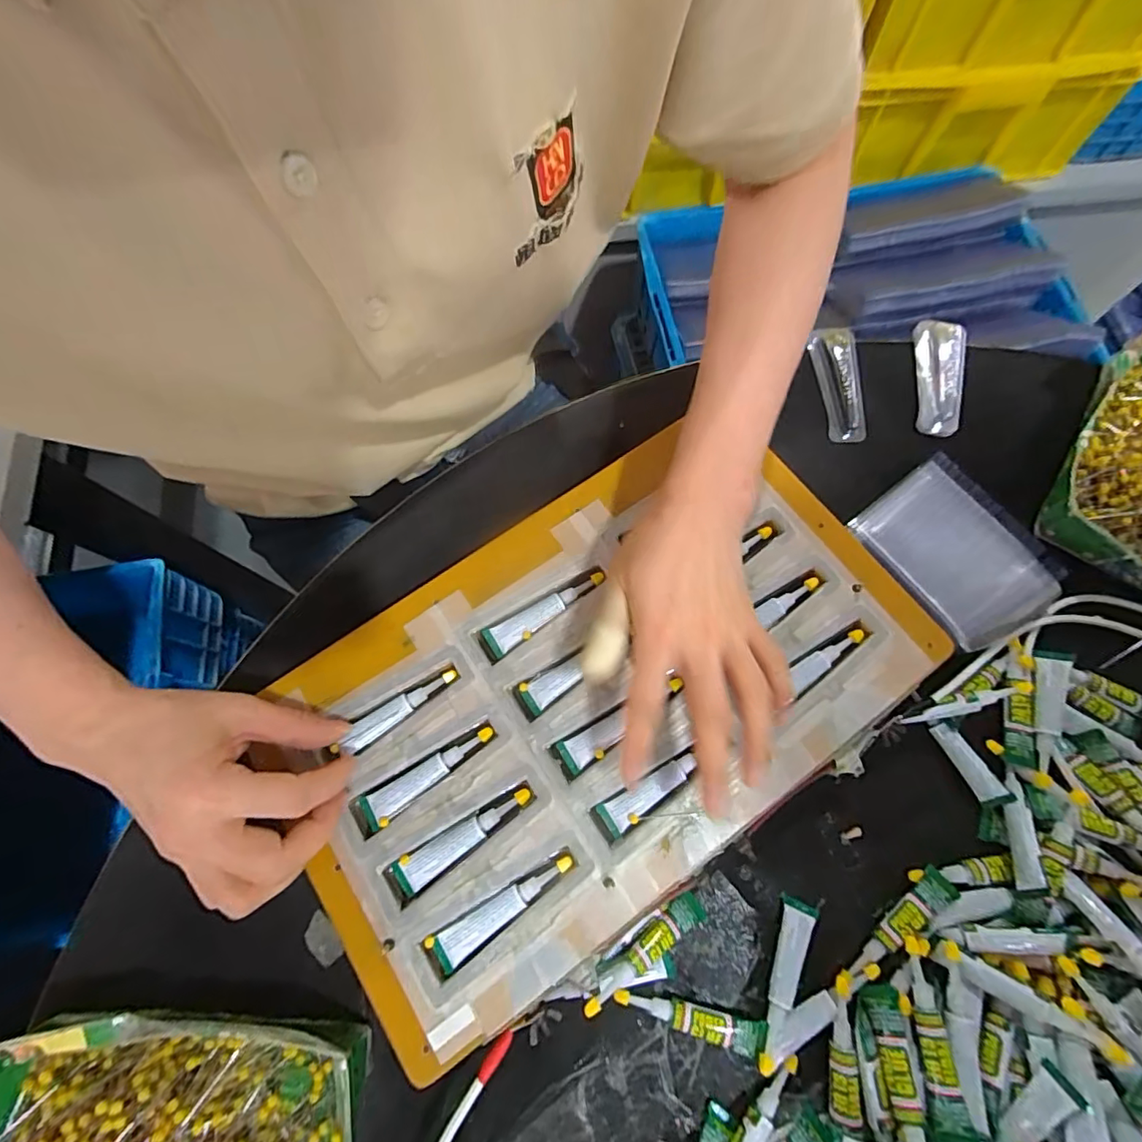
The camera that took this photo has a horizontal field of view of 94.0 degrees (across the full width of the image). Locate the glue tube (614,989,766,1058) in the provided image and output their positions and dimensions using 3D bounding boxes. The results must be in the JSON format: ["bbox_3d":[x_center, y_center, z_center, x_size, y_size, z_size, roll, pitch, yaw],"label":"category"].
[{"bbox_3d":[0.066,0.254,0.301,0.083,0.009,0.017,11,72,5],"label":"glue tube"}]

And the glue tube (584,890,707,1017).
[{"bbox_3d":[0.043,0.218,0.304,0.085,0.010,0.019,-28,72,-24],"label":"glue tube"}]

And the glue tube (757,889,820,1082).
[{"bbox_3d":[0.124,0.236,0.304,0.019,0.009,0.085,17,72,7],"label":"glue tube"}]

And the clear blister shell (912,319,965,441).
[{"bbox_3d":[0.299,-0.158,0.431,0.030,0.022,0.098,8,71,4],"label":"clear blister shell"}]

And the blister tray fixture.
[{"bbox_3d":[0.015,0.067,0.330,0.379,0.012,0.231,-33,73,-10],"label":"blister tray fixture"}]

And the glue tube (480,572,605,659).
[{"bbox_3d":[-0.016,0.027,0.344,0.085,0.007,0.018,-29,73,-8],"label":"glue tube"}]

